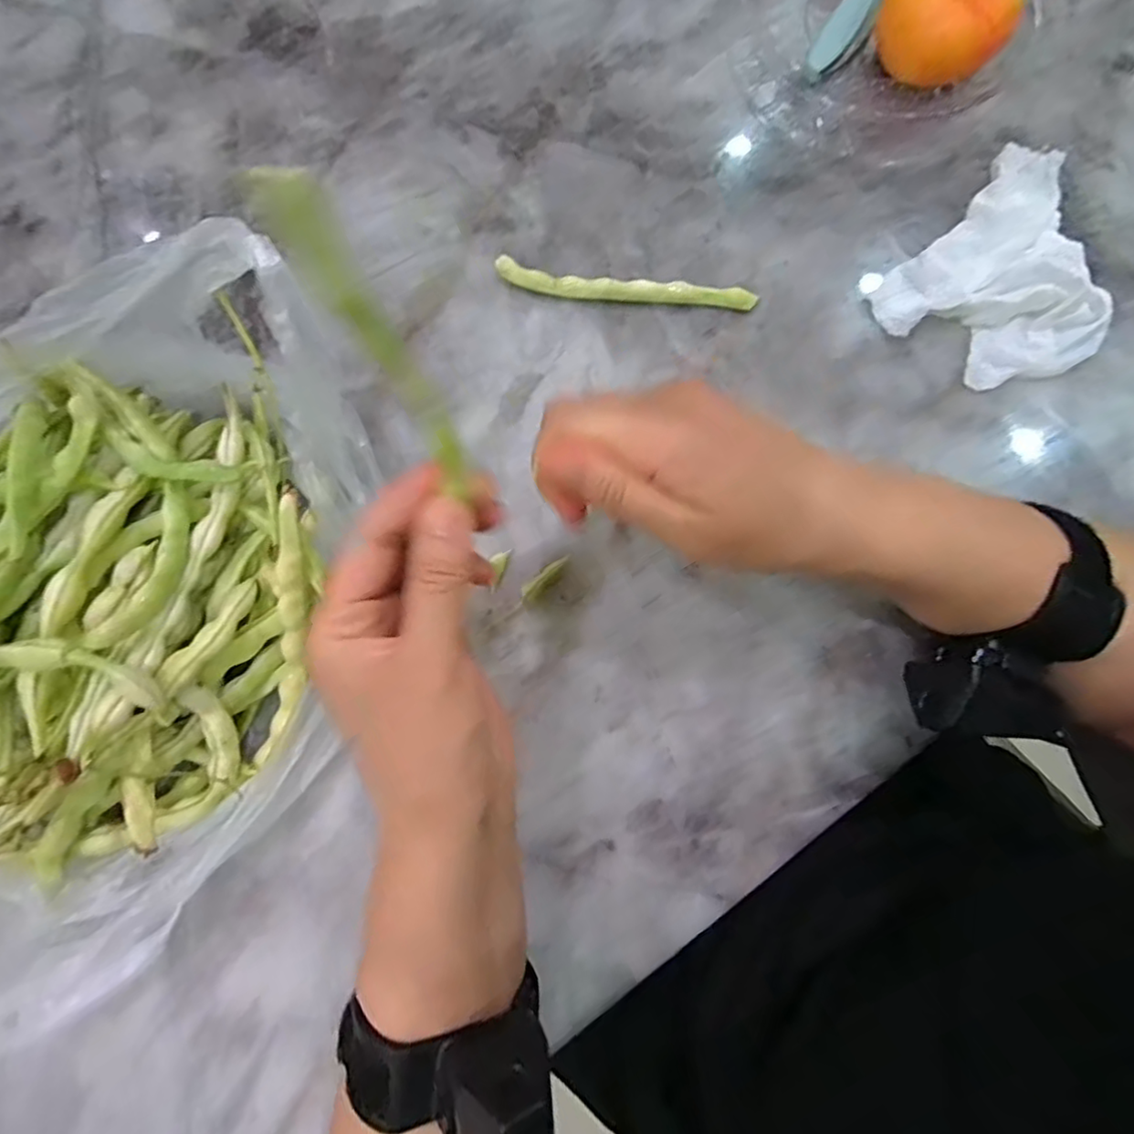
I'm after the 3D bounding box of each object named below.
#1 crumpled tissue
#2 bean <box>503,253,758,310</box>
[{"bbox_3d":[0.275,-0.178,0.359,0.115,0.028,0.155,43,83,9],"label":"crumpled tissue"},{"bbox_3d":[0.034,-0.170,0.370,0.157,0.015,0.017,11,79,3],"label":"bean"}]

